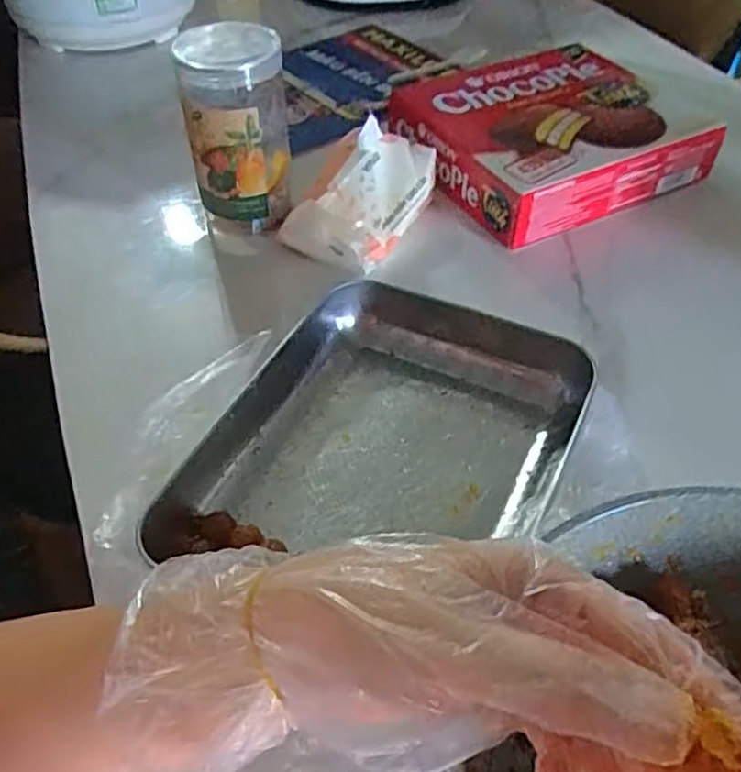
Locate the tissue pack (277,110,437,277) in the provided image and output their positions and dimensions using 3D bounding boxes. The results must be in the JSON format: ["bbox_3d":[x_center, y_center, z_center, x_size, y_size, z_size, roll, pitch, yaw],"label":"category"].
[{"bbox_3d":[-0.008,-0.174,0.622,0.101,0.069,0.144,24,52,19],"label":"tissue pack"}]

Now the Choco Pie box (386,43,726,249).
[{"bbox_3d":[0.166,-0.253,0.703,0.251,0.058,0.232,-21,52,-19],"label":"Choco Pie box"}]

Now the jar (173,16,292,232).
[{"bbox_3d":[-0.112,-0.212,0.605,0.082,0.156,0.080,-7,48,-7],"label":"jar"}]

